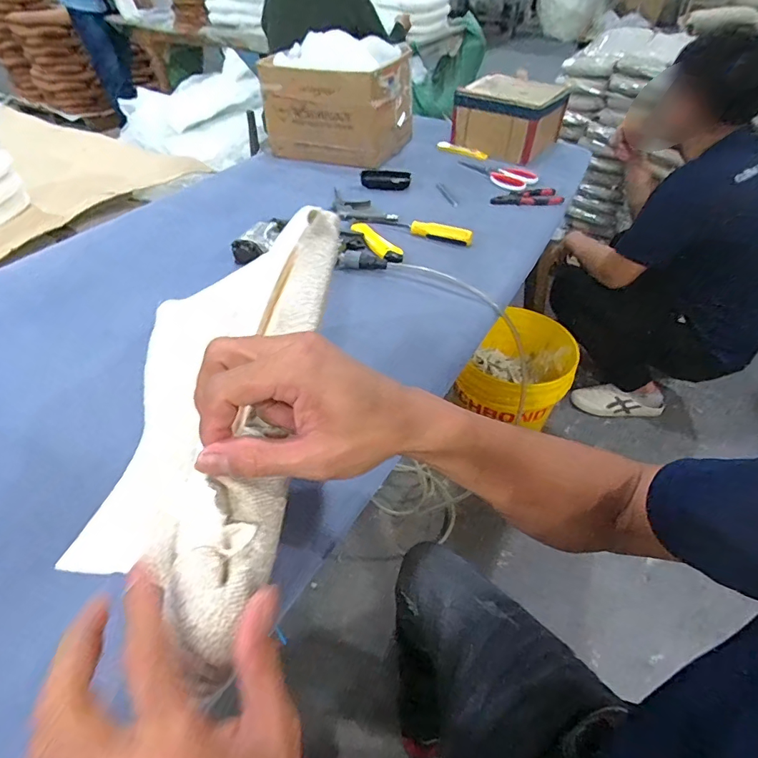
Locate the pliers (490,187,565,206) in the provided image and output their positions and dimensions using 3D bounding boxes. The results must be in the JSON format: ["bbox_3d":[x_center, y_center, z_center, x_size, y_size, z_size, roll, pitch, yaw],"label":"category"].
[{"bbox_3d":[0.311,-0.384,0.962,0.150,0.022,0.052,4,44,4],"label":"pliers"}]

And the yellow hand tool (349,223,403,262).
[{"bbox_3d":[-0.003,-0.244,0.818,0.037,0.016,0.148,-23,49,-23],"label":"yellow hand tool"}]

